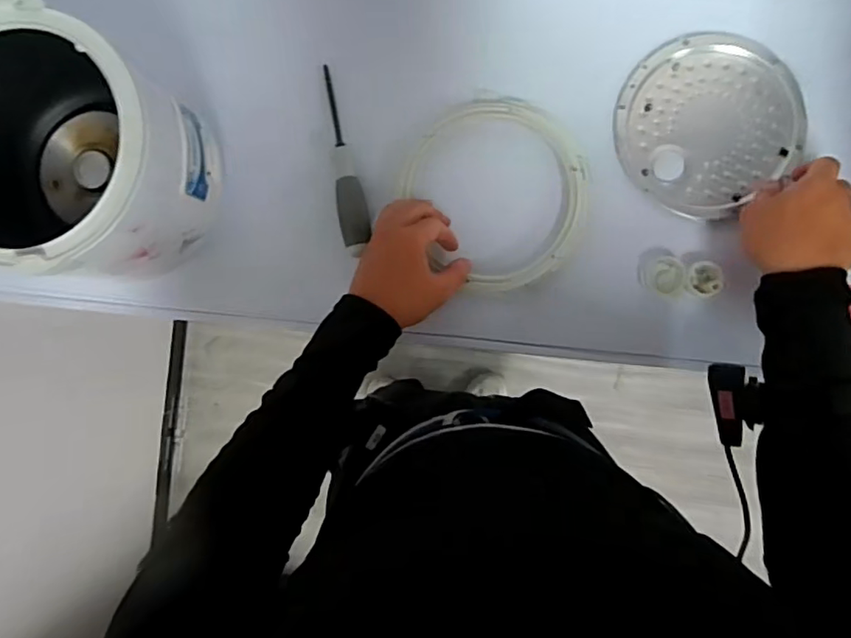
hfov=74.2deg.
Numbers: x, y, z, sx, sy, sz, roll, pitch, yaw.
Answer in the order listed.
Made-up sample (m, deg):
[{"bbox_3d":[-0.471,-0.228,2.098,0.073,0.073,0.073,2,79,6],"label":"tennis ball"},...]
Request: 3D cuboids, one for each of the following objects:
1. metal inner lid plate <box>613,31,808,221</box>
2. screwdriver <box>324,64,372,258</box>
[{"bbox_3d":[0.288,-0.205,0.582,0.178,0.014,0.177,0,89,4],"label":"metal inner lid plate"},{"bbox_3d":[-0.086,-0.169,0.593,0.028,0.024,0.204,-10,88,4],"label":"screwdriver"}]

